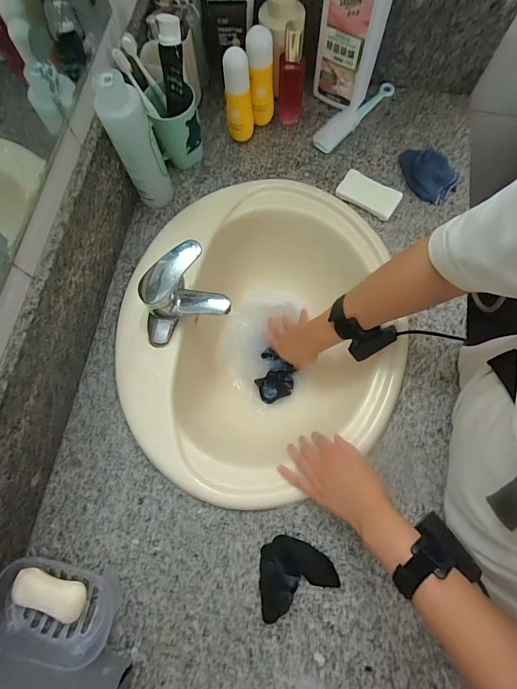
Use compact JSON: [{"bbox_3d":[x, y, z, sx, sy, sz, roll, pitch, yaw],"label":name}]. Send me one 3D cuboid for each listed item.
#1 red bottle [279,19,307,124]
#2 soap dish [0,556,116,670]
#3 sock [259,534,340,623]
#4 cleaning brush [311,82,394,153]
[{"bbox_3d":[0.058,-0.461,0.597,0.044,0.148,0.034,1,75,2],"label":"red bottle"},{"bbox_3d":[-0.258,0.329,0.442,0.154,0.058,0.094,14,76,5],"label":"soap dish"},{"bbox_3d":[0.047,0.302,0.459,0.106,0.038,0.086,-19,76,-4],"label":"sock"},{"bbox_3d":[0.181,-0.440,0.657,0.200,0.022,0.048,-44,78,-9],"label":"cleaning brush"}]

